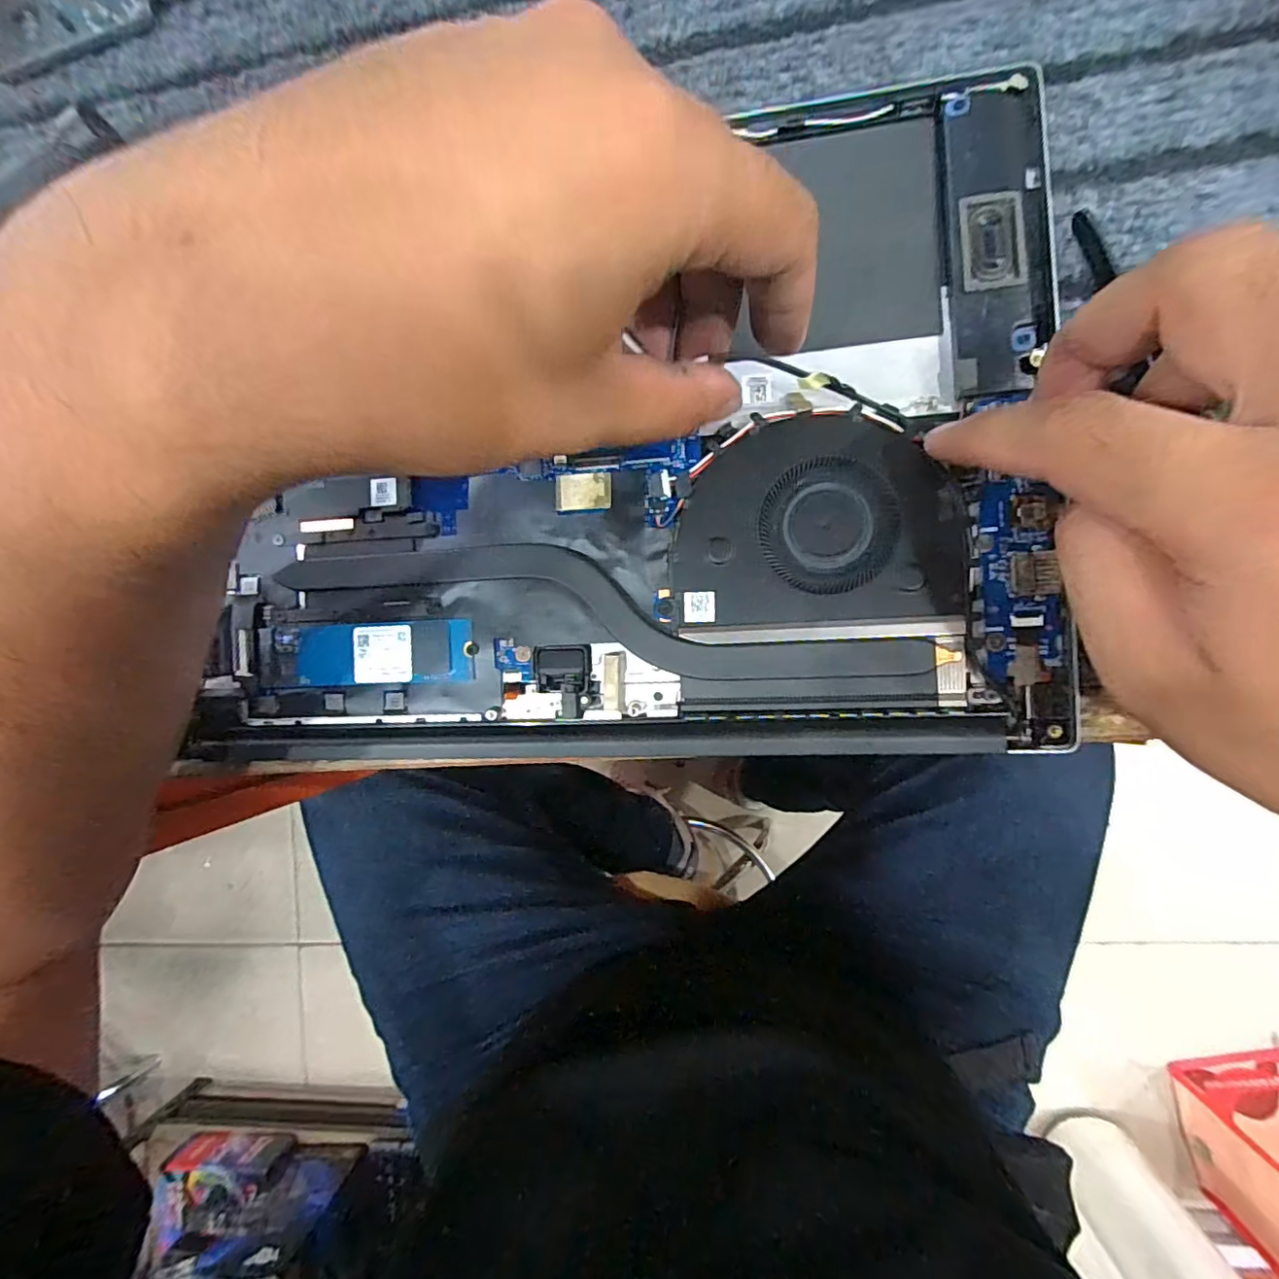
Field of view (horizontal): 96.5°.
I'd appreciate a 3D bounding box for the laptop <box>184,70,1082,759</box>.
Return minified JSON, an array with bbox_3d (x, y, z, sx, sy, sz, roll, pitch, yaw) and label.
[{"bbox_3d":[-0.014,-0.064,0.196,0.284,0.011,0.204,-2,86,8],"label":"laptop"}]

